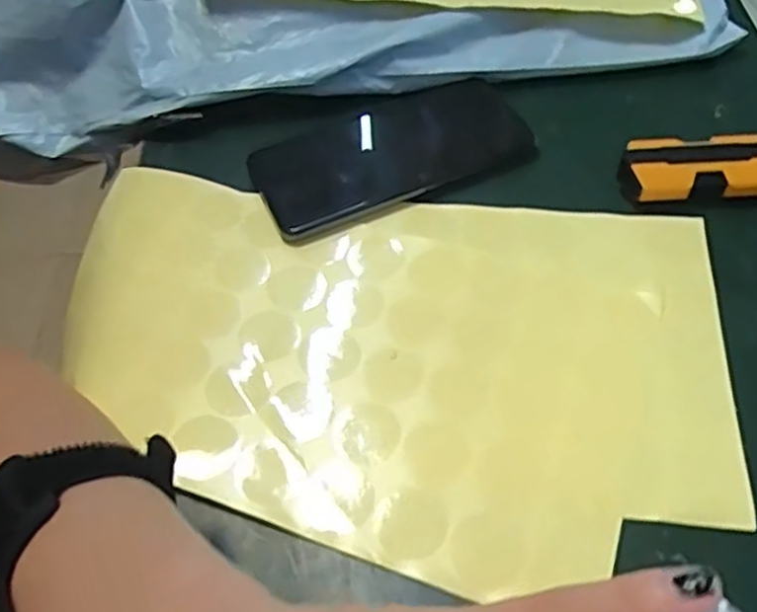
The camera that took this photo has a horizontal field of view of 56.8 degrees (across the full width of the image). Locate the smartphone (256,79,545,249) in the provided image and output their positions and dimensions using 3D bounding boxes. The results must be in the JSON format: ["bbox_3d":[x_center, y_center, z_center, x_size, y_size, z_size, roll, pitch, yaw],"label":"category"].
[{"bbox_3d":[0.007,-0.090,0.402,0.152,0.013,0.078,-22,56,-10],"label":"smartphone"}]

